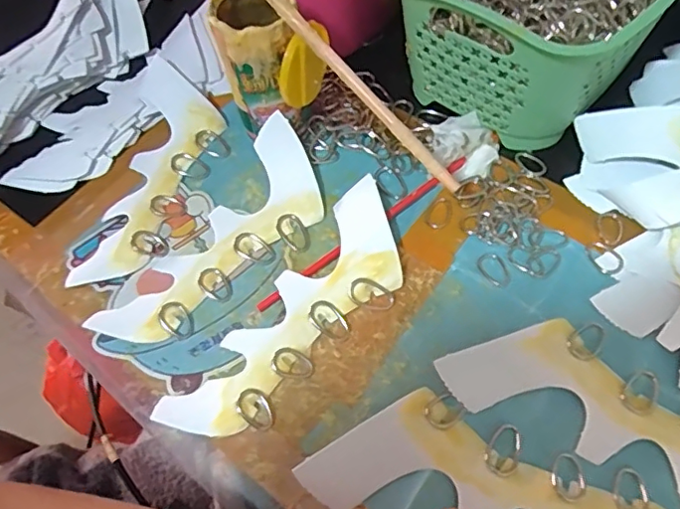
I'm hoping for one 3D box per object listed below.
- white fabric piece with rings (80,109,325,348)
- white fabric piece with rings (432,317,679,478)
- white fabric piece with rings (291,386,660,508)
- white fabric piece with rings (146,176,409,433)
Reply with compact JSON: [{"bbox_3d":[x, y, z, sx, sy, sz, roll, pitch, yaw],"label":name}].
[{"bbox_3d":[-0.087,-0.012,0.431,0.084,0.026,0.214,29,65,20],"label":"white fabric piece with rings"},{"bbox_3d":[0.185,0.106,0.349,0.229,0.011,0.089,30,65,21],"label":"white fabric piece with rings"},{"bbox_3d":[0.098,0.148,0.329,0.228,0.013,0.083,20,62,16],"label":"white fabric piece with rings"},{"bbox_3d":[-0.024,0.043,0.404,0.078,0.016,0.224,32,70,18],"label":"white fabric piece with rings"}]

